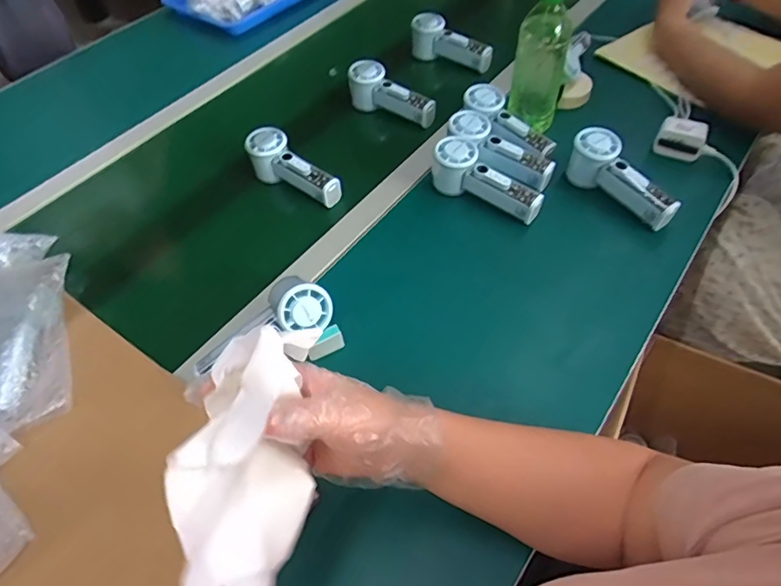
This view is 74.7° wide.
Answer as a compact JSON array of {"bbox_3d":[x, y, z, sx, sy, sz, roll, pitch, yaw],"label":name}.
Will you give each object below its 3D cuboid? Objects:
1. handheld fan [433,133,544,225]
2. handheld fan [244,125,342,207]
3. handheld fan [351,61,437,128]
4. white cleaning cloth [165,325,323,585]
[{"bbox_3d":[0.123,-0.141,0.661,0.153,0.066,0.050,34,62,13],"label":"handheld fan"},{"bbox_3d":[-0.133,-0.168,0.706,0.153,0.060,0.047,35,62,14],"label":"handheld fan"},{"bbox_3d":[0.002,-0.305,0.789,0.156,0.060,0.045,34,62,27],"label":"handheld fan"},{"bbox_3d":[-0.093,0.098,0.315,0.074,0.073,0.157,2,75,8],"label":"white cleaning cloth"}]

